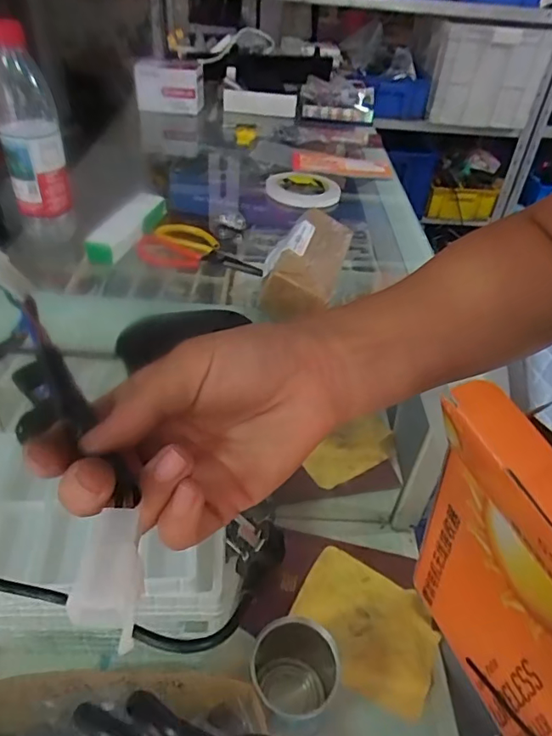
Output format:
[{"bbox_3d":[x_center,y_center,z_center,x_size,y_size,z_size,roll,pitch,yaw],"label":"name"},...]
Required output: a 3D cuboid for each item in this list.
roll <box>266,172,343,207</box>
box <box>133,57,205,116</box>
[{"bbox_3d":[0.044,-0.295,0.826,0.118,0.025,0.118,3,40,-3],"label":"roll"},{"bbox_3d":[-0.232,-0.619,1.115,0.141,0.091,0.085,2,40,-4],"label":"box"}]

